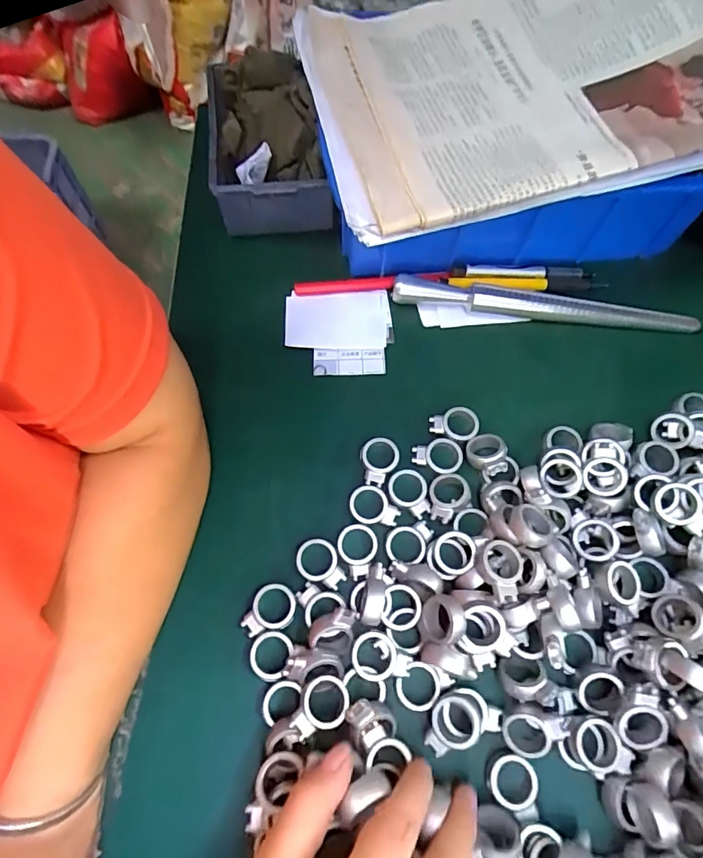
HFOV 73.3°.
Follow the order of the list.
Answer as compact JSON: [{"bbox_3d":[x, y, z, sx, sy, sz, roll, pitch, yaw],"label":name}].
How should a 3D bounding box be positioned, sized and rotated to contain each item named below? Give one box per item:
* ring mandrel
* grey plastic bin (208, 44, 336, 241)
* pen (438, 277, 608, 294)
[{"bbox_3d":[0.152,-0.099,0.374,0.234,0.016,0.019,8,67,2],"label":"ring mandrel"},{"bbox_3d":[-0.075,-0.256,0.415,0.092,0.064,0.169,-8,68,-4],"label":"grey plastic bin"},{"bbox_3d":[0.139,-0.119,0.383,0.131,0.006,0.013,-2,67,-2],"label":"pen"}]

